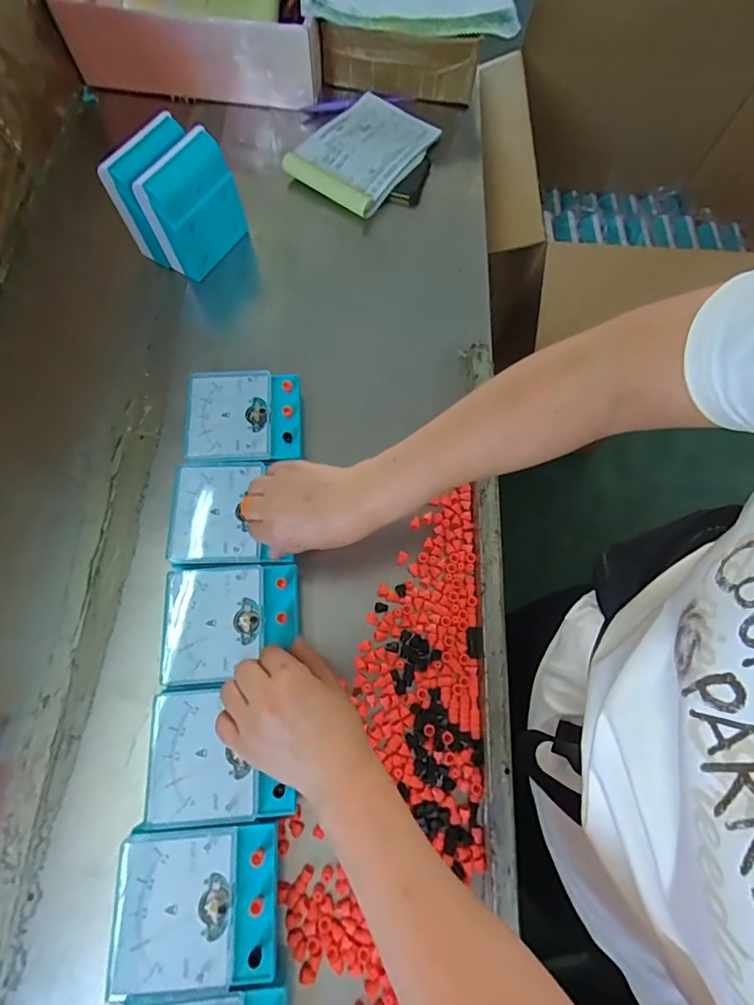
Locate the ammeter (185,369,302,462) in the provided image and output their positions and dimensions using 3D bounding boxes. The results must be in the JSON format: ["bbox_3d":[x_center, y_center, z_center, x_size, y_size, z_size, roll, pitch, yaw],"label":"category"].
[{"bbox_3d":[-0.138,-0.087,0.511,0.119,0.041,0.108,-3,71,-5],"label":"ammeter"}]

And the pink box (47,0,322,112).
[{"bbox_3d":[-0.241,-0.703,0.668,0.332,0.107,0.221,10,70,-1],"label":"pink box"}]

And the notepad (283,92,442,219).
[{"bbox_3d":[-0.016,-0.486,0.657,0.141,0.019,0.193,32,71,8],"label":"notepad"}]

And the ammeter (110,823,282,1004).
[{"bbox_3d":[-0.133,0.299,0.366,0.113,0.041,0.108,-2,71,-1],"label":"ammeter"}]

